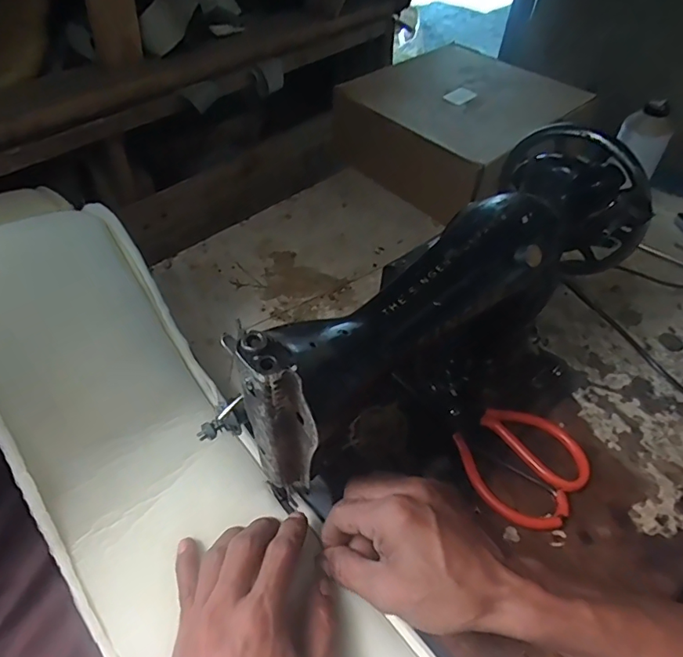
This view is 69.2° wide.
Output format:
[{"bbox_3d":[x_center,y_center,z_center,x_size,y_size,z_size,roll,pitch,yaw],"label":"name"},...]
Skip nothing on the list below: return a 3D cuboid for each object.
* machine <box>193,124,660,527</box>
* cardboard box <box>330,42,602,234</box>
[{"bbox_3d":[0.097,0.012,0.386,0.132,0.210,0.332,34,55,23],"label":"machine"},{"bbox_3d":[0.163,-0.280,0.692,0.265,0.101,0.254,-32,58,-27],"label":"cardboard box"}]

